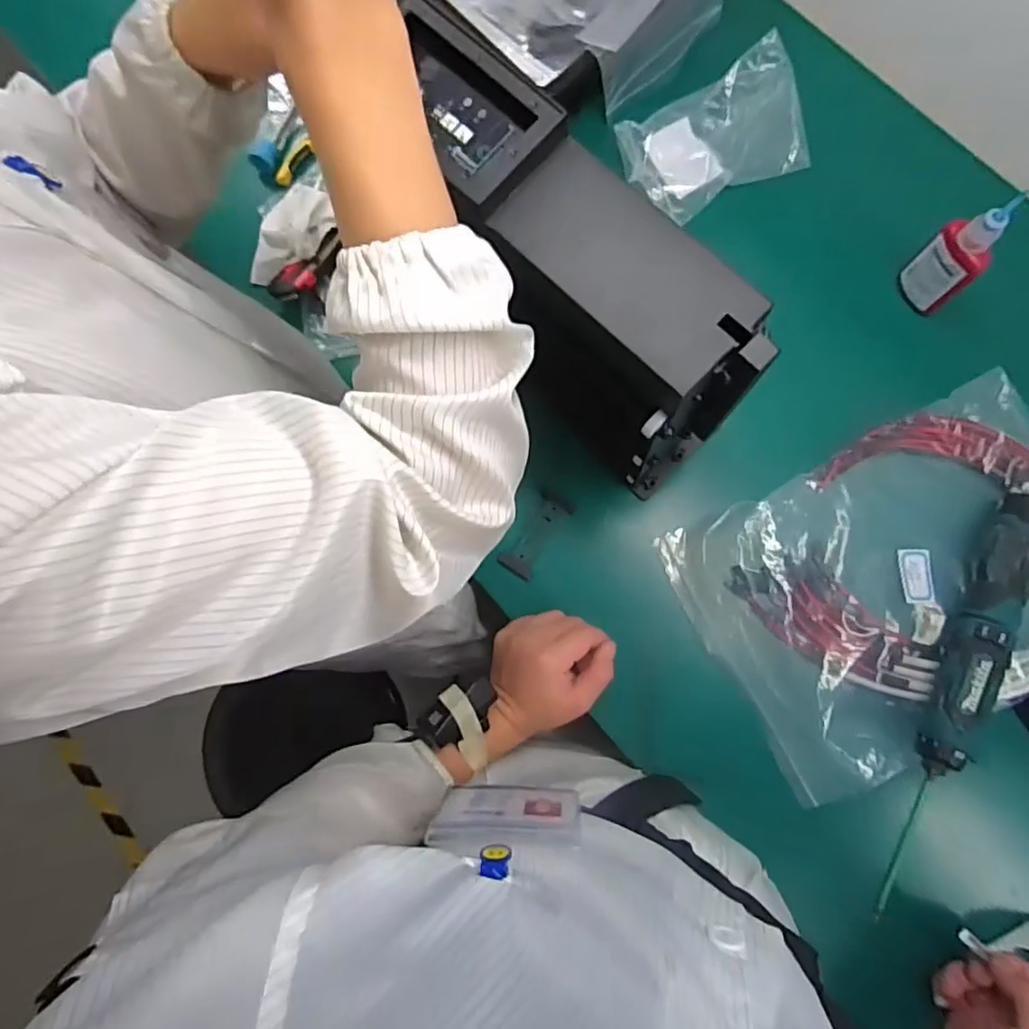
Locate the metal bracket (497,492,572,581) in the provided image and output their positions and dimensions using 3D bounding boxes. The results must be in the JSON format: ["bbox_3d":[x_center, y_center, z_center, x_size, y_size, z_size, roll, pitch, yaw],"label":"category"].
[{"bbox_3d":[0.021,0.022,0.624,0.037,0.004,0.092,32,98,-2],"label":"metal bracket"}]

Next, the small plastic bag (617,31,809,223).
[{"bbox_3d":[0.212,-0.399,0.639,0.182,0.051,0.122,-23,80,2],"label":"small plastic bag"}]

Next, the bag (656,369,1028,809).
[{"bbox_3d":[0.369,0.059,0.576,0.377,0.055,0.276,-30,80,1],"label":"bag"}]

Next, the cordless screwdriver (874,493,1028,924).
[{"bbox_3d":[0.411,0.128,0.532,0.060,0.053,0.322,26,85,8],"label":"cordless screwdriver"}]

